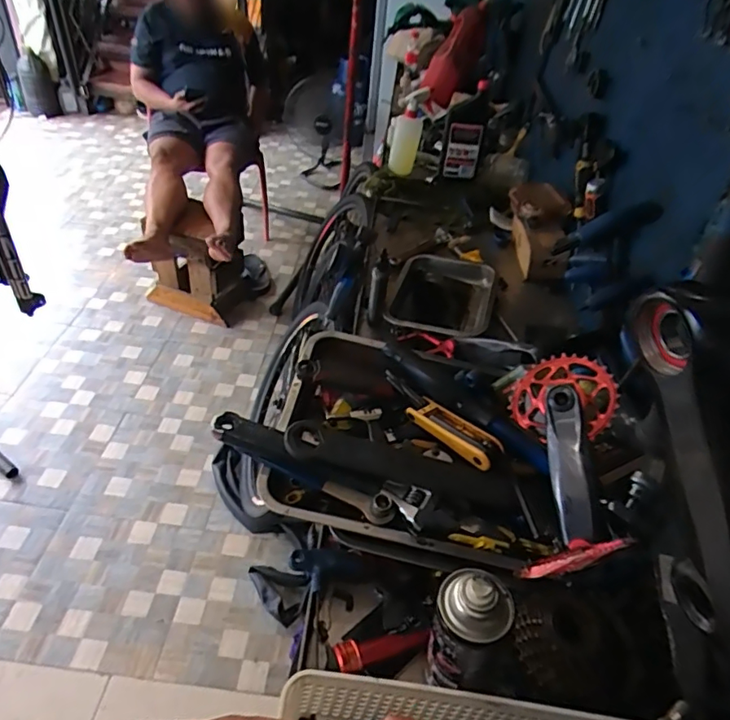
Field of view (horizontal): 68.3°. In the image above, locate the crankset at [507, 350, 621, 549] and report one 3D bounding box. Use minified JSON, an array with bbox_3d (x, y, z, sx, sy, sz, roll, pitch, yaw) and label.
[{"bbox_3d":[0.239,0.100,0.633,0.103,0.056,0.213,3,68,-5],"label":"crankset"}]

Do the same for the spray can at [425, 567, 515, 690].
[{"bbox_3d":[0.088,0.234,0.472,0.058,0.144,0.061,4,41,-4],"label":"spray can"}]

